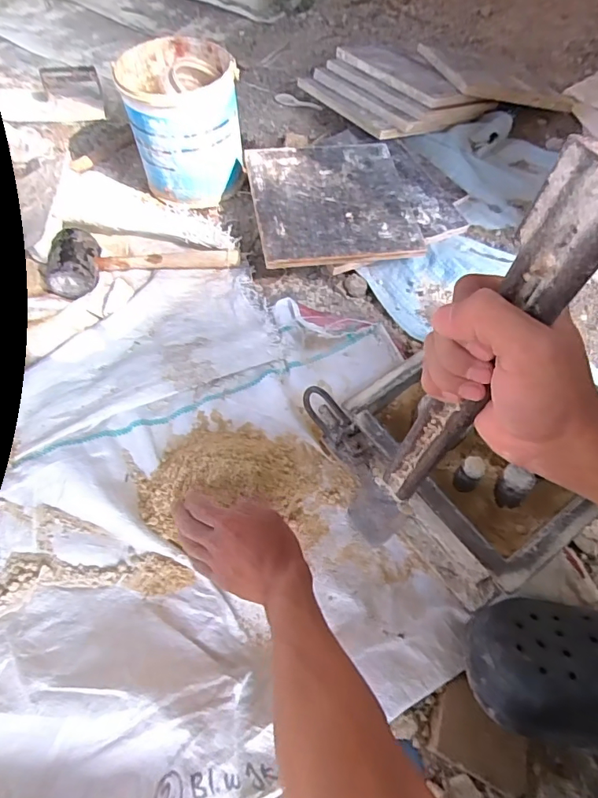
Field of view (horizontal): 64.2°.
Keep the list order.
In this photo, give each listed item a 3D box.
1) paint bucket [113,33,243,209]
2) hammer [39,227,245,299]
[{"bbox_3d":[-0.186,-0.449,0.787,0.170,0.181,0.160,-14,61,-9],"label":"paint bucket"},{"bbox_3d":[-0.249,-0.220,0.737,0.308,0.065,0.089,-10,60,-7],"label":"hammer"}]

